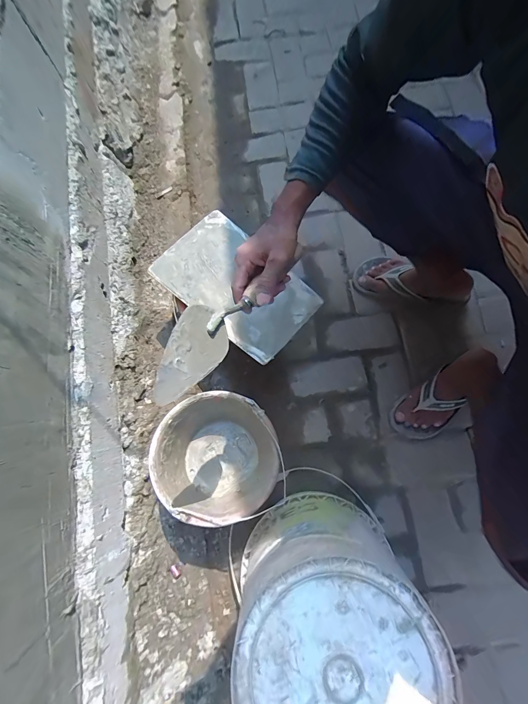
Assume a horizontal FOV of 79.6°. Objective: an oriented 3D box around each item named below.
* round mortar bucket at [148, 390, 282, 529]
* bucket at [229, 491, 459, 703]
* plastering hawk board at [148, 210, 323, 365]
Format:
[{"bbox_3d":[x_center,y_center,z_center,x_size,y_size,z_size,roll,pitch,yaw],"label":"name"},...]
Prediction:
[{"bbox_3d":[-0.093,0.214,0.669,0.235,0.177,0.227,0,78,0],"label":"round mortar bucket"},{"bbox_3d":[0.090,0.397,0.498,0.244,0.285,0.259,0,75,0],"label":"bucket"},{"bbox_3d":[-0.063,-0.154,0.684,0.352,0.015,0.207,40,78,16],"label":"plastering hawk board"}]

